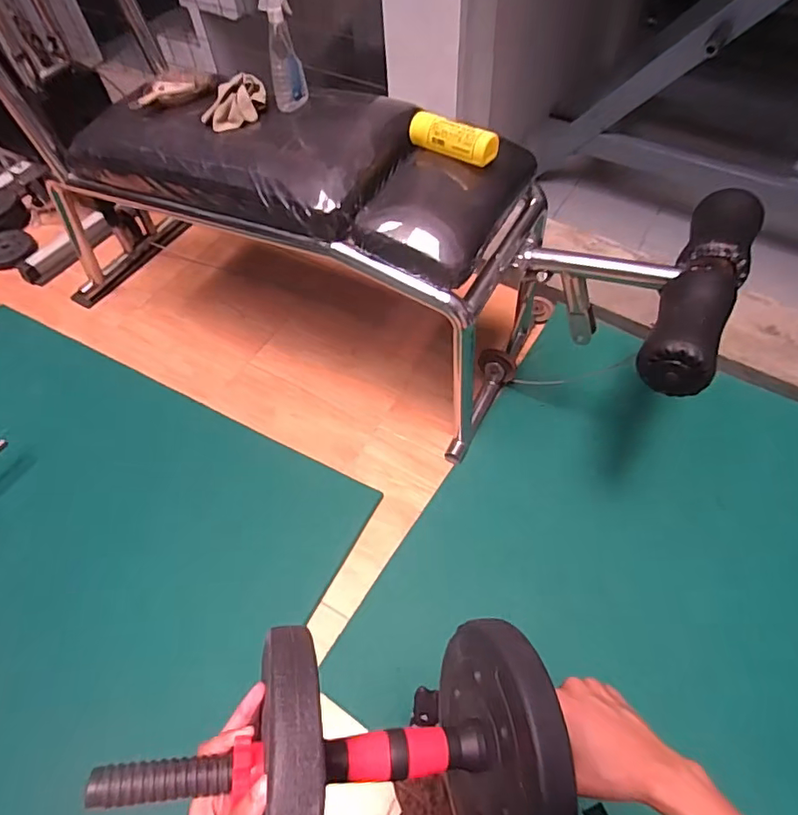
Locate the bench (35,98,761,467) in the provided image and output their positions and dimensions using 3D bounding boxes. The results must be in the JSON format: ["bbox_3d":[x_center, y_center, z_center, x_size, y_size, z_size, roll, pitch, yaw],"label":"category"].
[{"bbox_3d":[-0.086,-0.376,1.397,1.513,0.668,0.581,16,59,12],"label":"bench"}]

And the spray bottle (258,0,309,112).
[{"bbox_3d":[-0.253,-0.786,1.169,0.071,0.215,0.089,-7,57,-3],"label":"spray bottle"}]

